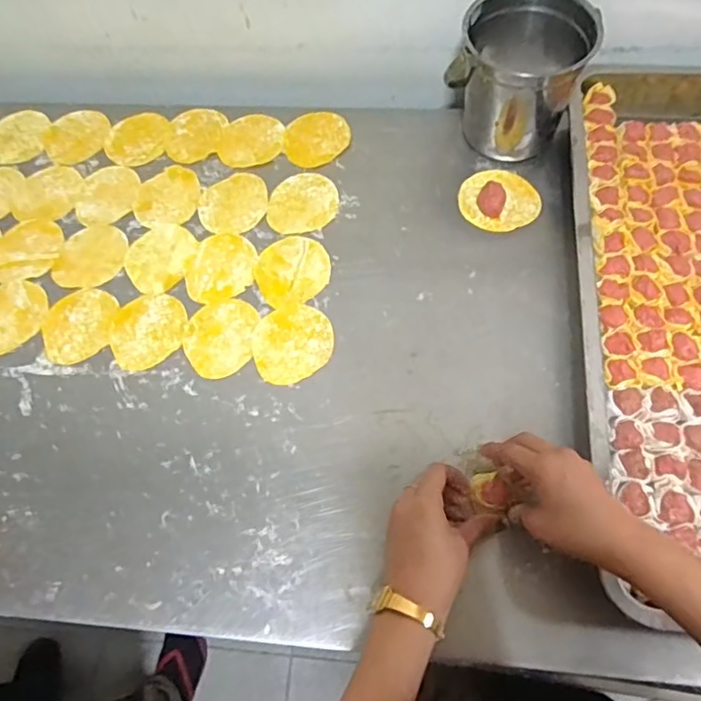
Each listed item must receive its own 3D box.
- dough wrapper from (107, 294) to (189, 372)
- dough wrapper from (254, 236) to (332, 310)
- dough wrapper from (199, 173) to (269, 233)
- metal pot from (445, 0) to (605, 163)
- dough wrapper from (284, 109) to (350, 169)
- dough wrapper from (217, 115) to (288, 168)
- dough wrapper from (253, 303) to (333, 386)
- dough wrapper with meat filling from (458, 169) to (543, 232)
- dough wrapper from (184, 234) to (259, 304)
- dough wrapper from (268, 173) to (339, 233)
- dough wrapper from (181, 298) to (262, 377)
[{"bbox_3d":[-0.214,-0.023,0.616,0.080,0.004,0.082,-26,67,-10],"label":"dough wrapper"},{"bbox_3d":[-0.063,-0.089,0.634,0.080,0.004,0.086,-1,65,2],"label":"dough wrapper"},{"bbox_3d":[-0.137,-0.172,0.679,0.077,0.004,0.083,4,65,4],"label":"dough wrapper"},{"bbox_3d":[0.185,-0.301,0.644,0.129,0.146,0.110,15,66,9],"label":"metal pot"},{"bbox_3d":[-0.042,-0.262,0.714,0.081,0.005,0.085,-18,66,-6],"label":"dough wrapper"},{"bbox_3d":[-0.122,-0.259,0.720,0.080,0.005,0.081,-1,65,2],"label":"dough wrapper"},{"bbox_3d":[-0.059,-0.009,0.597,0.082,0.004,0.081,-21,66,-7],"label":"dough wrapper"},{"bbox_3d":[0.168,-0.175,0.652,0.086,0.026,0.083,-1,65,2],"label":"dough wrapper with meat filling"},{"bbox_3d":[-0.143,-0.091,0.644,0.077,0.004,0.087,2,66,7],"label":"dough wrapper"},{"bbox_3d":[-0.055,-0.172,0.672,0.078,0.004,0.082,-1,65,2],"label":"dough wrapper"},{"bbox_3d":[-0.136,-0.013,0.607,0.073,0.005,0.087,5,65,4],"label":"dough wrapper"}]

